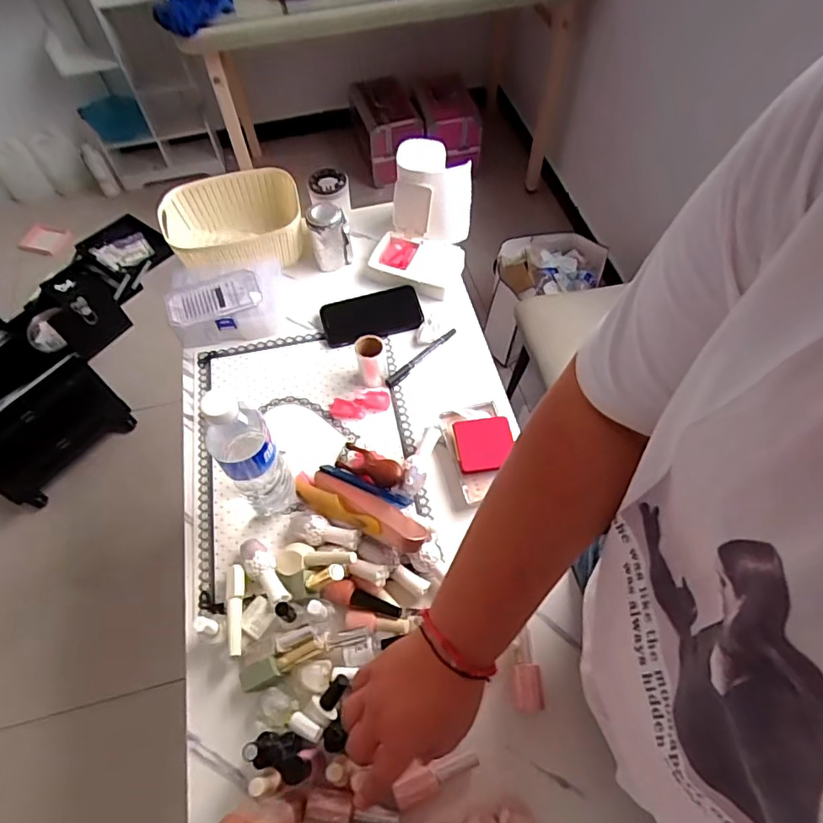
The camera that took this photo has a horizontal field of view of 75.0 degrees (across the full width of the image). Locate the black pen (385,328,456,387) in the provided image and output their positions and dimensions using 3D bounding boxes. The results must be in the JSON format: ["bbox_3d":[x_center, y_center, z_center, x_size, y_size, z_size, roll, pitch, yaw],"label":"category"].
[{"bbox_3d":[0.015,-0.081,0.789,0.135,0.015,0.013,-39,66,-19],"label":"black pen"}]

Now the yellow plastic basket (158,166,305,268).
[{"bbox_3d":[-0.282,-0.295,0.881,0.211,0.113,0.178,-19,61,-10],"label":"yellow plastic basket"}]

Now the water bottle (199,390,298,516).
[{"bbox_3d":[-0.180,0.047,0.593,0.065,0.224,0.068,-28,63,-15],"label":"water bottle"}]

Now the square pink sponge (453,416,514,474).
[{"bbox_3d":[0.094,0.040,0.687,0.073,0.009,0.076,-6,60,-2],"label":"square pink sponge"}]

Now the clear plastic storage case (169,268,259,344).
[{"bbox_3d":[-0.278,-0.169,0.818,0.164,0.071,0.122,-15,60,-7],"label":"clear plastic storage case"}]

